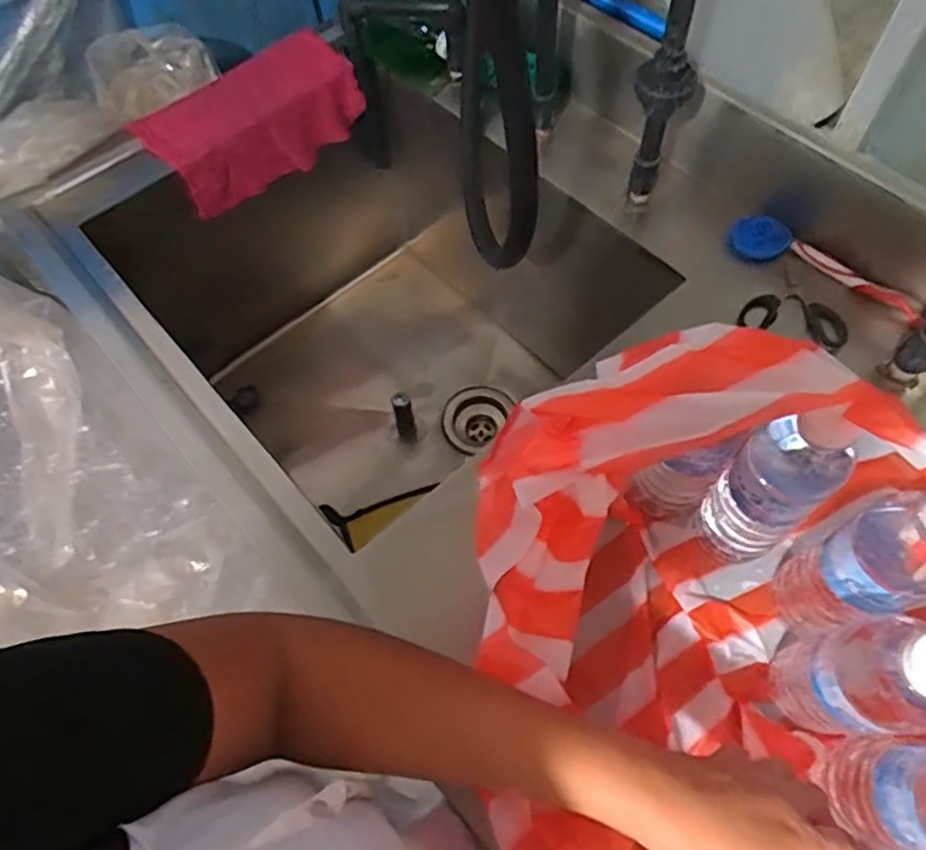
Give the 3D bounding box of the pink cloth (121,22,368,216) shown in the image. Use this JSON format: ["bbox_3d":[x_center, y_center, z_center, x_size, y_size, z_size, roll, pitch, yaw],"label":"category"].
[{"bbox_3d":[-0.271,-0.389,0.867,0.265,0.126,0.113,-38,67,-17],"label":"pink cloth"}]

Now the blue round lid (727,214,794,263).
[{"bbox_3d":[0.305,-0.193,0.688,0.053,0.013,0.049,2,100,13],"label":"blue round lid"}]

